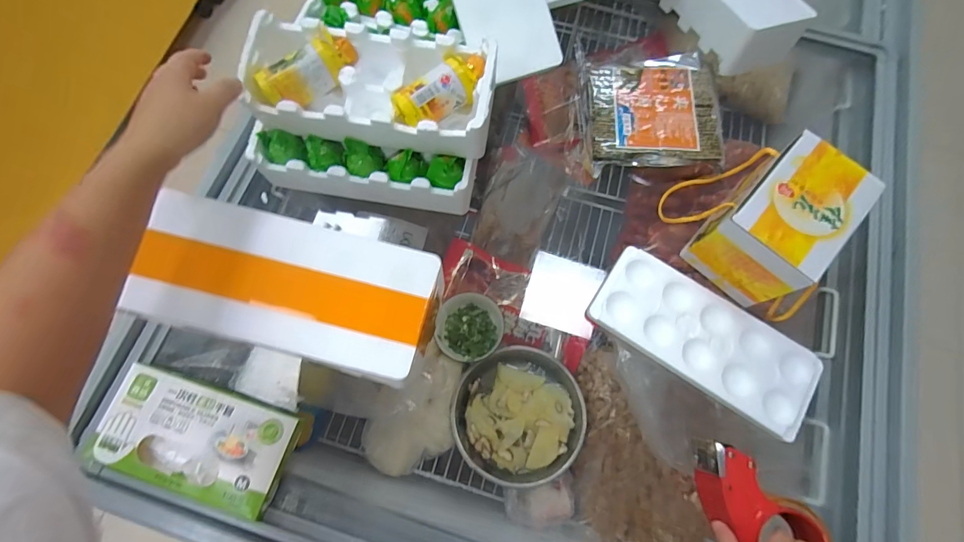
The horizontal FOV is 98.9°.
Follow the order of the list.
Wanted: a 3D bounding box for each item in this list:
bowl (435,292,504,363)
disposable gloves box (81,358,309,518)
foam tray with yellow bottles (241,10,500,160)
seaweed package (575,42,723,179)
[{"bbox_3d":[-0.022,0.098,0.710,0.110,0.039,0.113,0,73,-1],"label":"bowl"},{"bbox_3d":[-0.332,0.195,0.479,0.216,0.028,0.113,17,73,4],"label":"disposable gloves box"},{"bbox_3d":[-0.130,-0.218,0.509,0.291,0.078,0.132,9,73,1],"label":"foam tray with yellow bottles"},{"bbox_3d":[0.249,-0.250,0.623,0.211,0.033,0.203,-3,73,-2],"label":"seaweed package"}]

